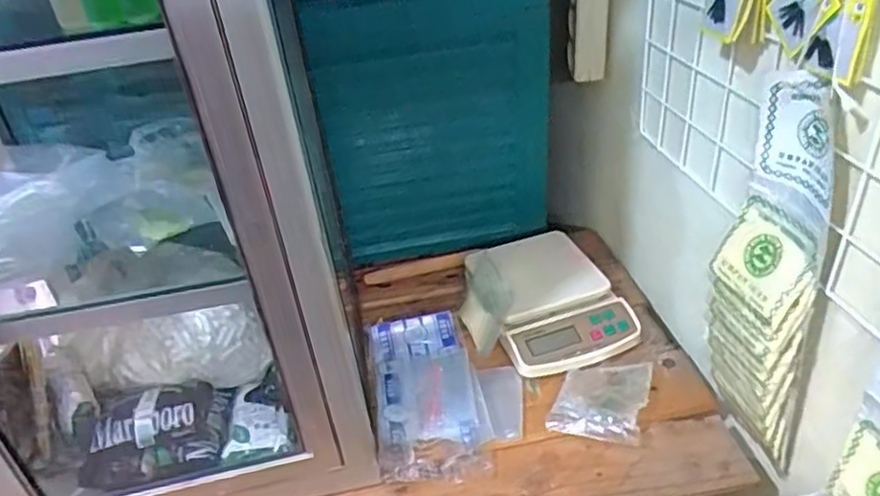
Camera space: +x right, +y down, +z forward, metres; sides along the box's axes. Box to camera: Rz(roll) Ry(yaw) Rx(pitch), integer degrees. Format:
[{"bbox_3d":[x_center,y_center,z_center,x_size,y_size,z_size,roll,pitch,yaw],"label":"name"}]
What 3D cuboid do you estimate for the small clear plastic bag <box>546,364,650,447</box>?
[{"bbox_3d":[0.176,0.162,0.740,0.093,0.025,0.101,9,37,21],"label":"small clear plastic bag"}]

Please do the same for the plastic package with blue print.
[{"bbox_3d":[-0.016,0.160,0.772,0.116,0.029,0.231,-9,35,-4],"label":"plastic package with blue print"}]

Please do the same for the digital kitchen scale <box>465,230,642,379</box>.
[{"bbox_3d":[0.137,0.059,0.854,0.162,0.061,0.209,-12,35,-9],"label":"digital kitchen scale"}]

